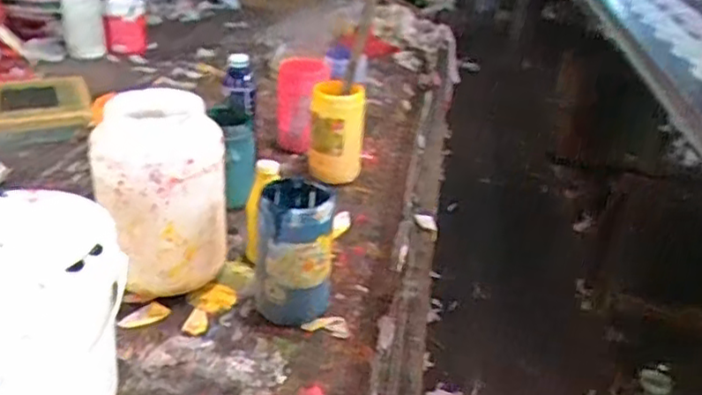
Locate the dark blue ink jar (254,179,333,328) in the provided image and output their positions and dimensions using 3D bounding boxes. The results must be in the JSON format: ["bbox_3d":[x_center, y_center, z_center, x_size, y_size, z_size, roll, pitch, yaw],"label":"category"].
[{"bbox_3d":[-0.073,0.067,0.849,0.090,0.167,0.106,1,28,-7],"label":"dark blue ink jar"}]

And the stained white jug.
[{"bbox_3d":[-0.242,0.004,0.853,0.148,0.248,0.114,7,28,3],"label":"stained white jug"}]

